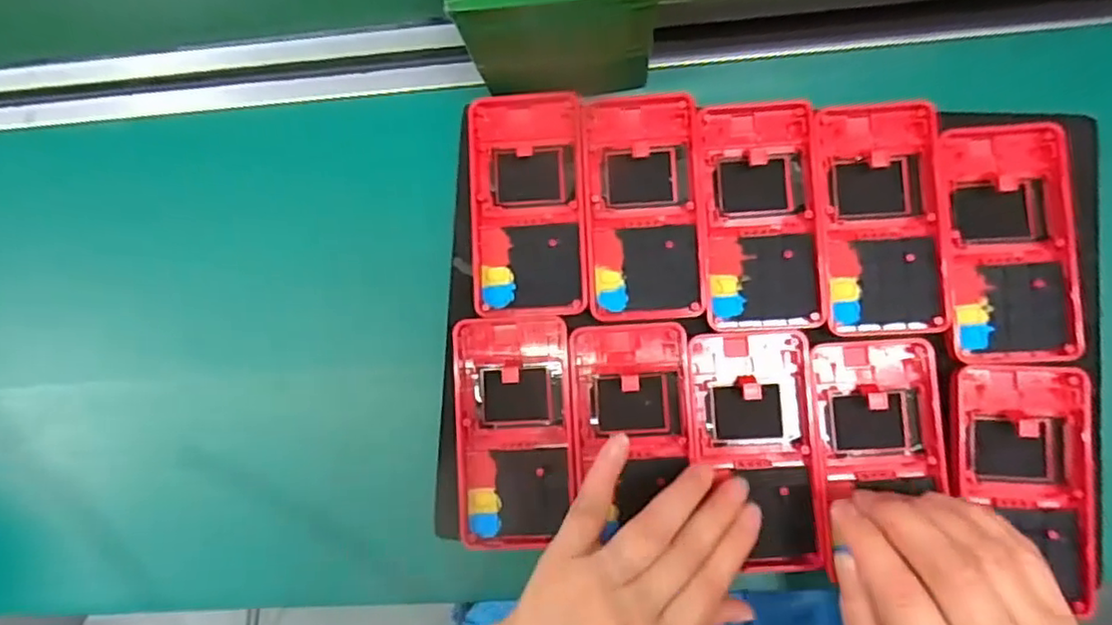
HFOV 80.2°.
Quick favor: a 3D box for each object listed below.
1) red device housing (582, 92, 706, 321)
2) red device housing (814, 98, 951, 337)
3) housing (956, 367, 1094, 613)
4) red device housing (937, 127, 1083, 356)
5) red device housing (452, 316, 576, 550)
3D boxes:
[{"bbox_3d":[0.047,-0.059,0.360,0.061,0.011,0.123,-2,84,6],"label":"red device housing"},{"bbox_3d":[0.172,-0.051,0.353,0.062,0.022,0.124,-3,84,6],"label":"red device housing"},{"bbox_3d":[0.237,0.085,0.337,0.064,0.019,0.114,0,89,9],"label":"housing"},{"bbox_3d":[0.234,-0.037,0.346,0.063,0.021,0.122,-4,84,6],"label":"red device housing"},{"bbox_3d":[-0.022,0.064,0.356,0.062,0.017,0.121,-3,84,6],"label":"red device housing"}]

